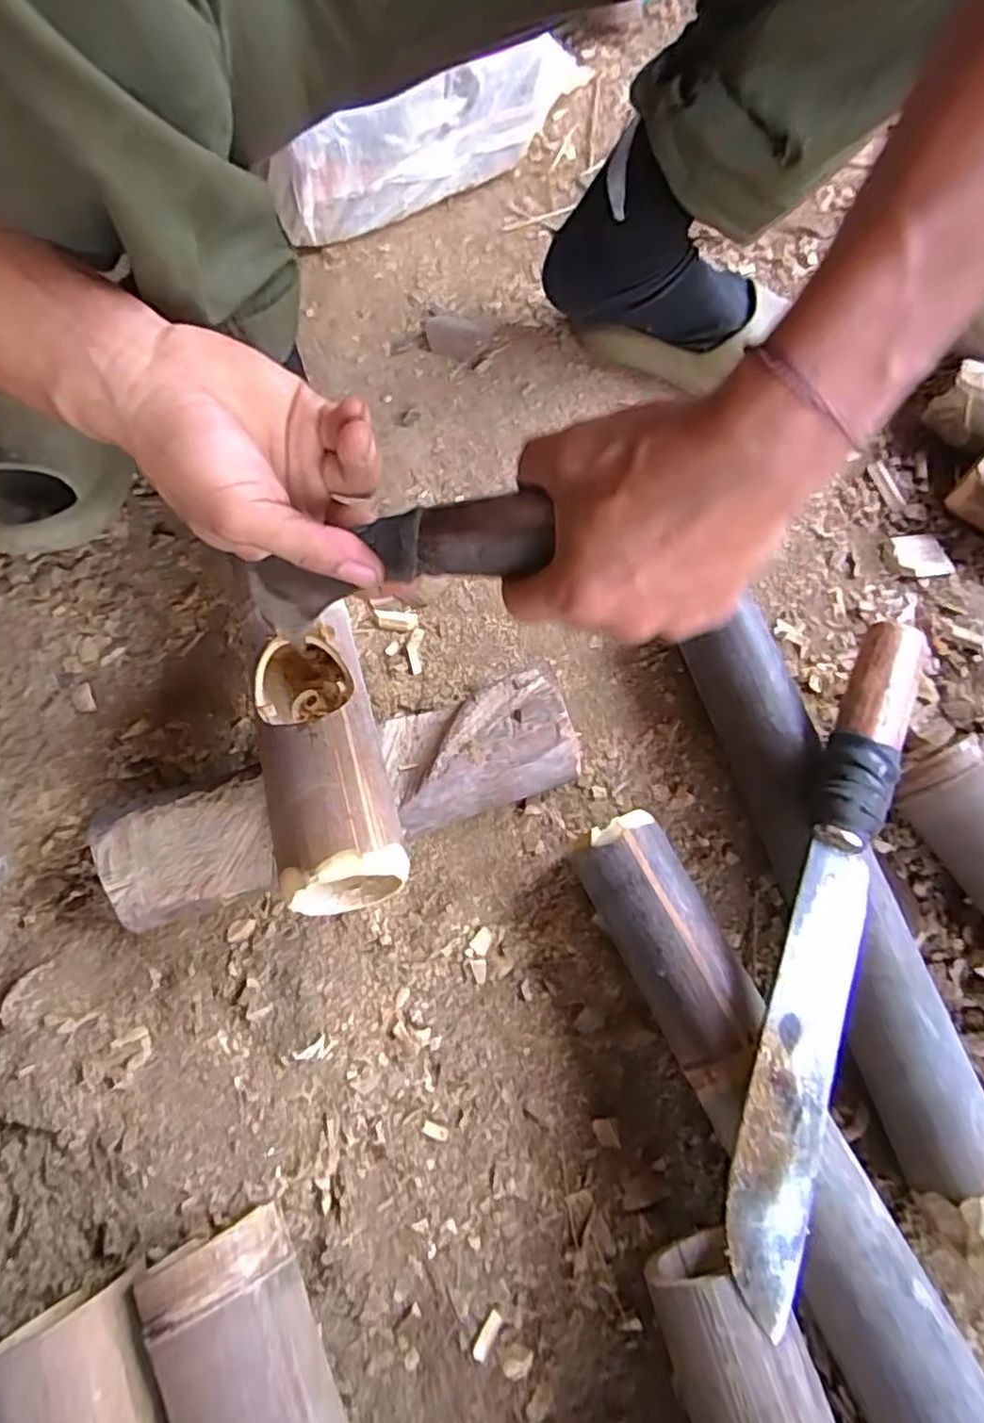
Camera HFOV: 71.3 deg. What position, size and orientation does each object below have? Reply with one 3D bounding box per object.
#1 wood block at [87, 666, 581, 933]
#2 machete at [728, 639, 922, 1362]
[{"bbox_3d":[-0.086,0.048,0.408,0.271,0.056,0.074,-18,69,-9],"label":"wood block"},{"bbox_3d":[0.170,0.102,0.348,0.039,0.038,0.338,20,68,6],"label":"machete"}]

